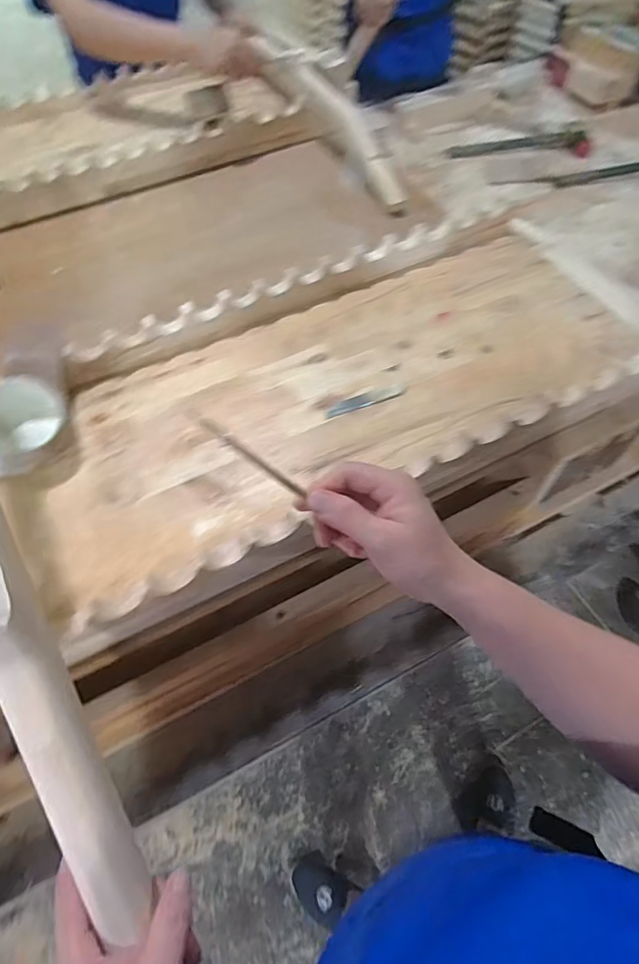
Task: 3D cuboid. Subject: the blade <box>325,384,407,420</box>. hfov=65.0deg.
[{"bbox_3d":[0.054,-0.098,0.605,0.097,0.004,0.023,-20,56,-1],"label":"blade"}]

